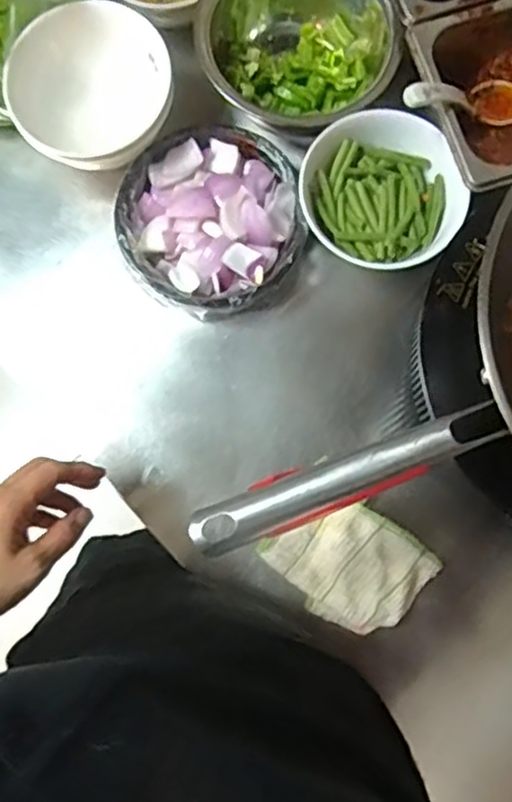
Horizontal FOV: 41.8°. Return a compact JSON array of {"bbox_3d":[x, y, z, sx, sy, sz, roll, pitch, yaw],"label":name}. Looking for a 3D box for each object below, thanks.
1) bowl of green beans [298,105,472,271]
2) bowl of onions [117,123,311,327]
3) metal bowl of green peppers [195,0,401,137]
[{"bbox_3d":[0.109,-0.185,0.591,0.137,0.065,0.144,-10,80,-2],"label":"bowl of green beans"},{"bbox_3d":[-0.041,-0.159,0.618,0.158,0.058,0.169,0,80,0],"label":"bowl of onions"},{"bbox_3d":[0.034,-0.337,0.616,0.167,0.105,0.168,0,80,0],"label":"metal bowl of green peppers"}]

